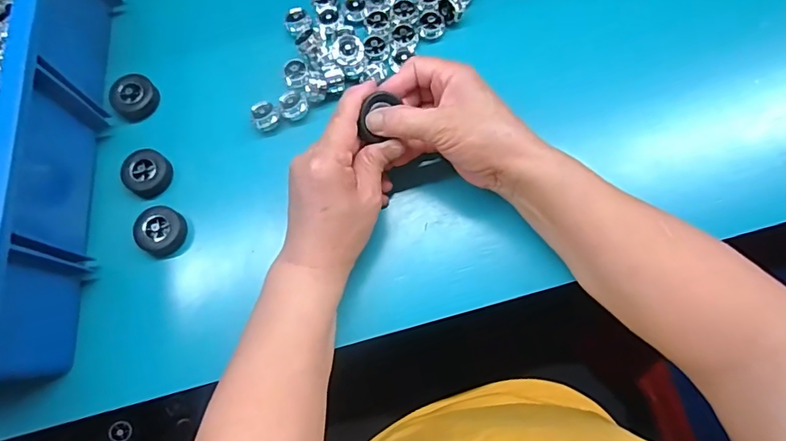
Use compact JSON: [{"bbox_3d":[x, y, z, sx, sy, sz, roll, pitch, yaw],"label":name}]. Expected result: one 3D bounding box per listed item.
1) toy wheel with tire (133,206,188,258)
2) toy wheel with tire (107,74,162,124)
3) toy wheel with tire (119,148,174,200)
[{"bbox_3d":[-0.180,0.008,0.388,0.033,0.017,0.036,0,77,1],"label":"toy wheel with tire"},{"bbox_3d":[-0.219,-0.105,0.422,0.037,0.016,0.033,-32,78,-6],"label":"toy wheel with tire"},{"bbox_3d":[-0.199,-0.038,0.405,0.035,0.018,0.037,0,77,1],"label":"toy wheel with tire"}]

